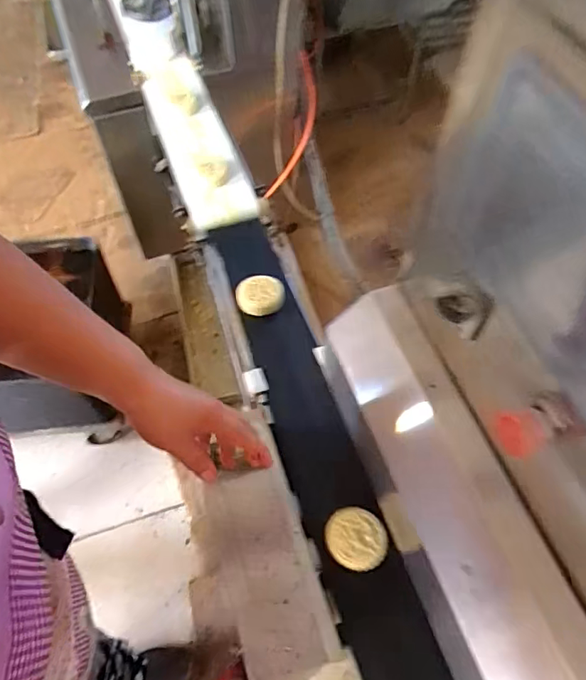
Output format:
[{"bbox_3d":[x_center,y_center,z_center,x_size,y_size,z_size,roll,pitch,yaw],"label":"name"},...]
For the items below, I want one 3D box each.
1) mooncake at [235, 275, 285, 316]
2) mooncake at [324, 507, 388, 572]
[{"bbox_3d":[-0.054,-0.074,0.850,0.078,0.022,0.067,3,58,2],"label":"mooncake"},{"bbox_3d":[0.079,0.249,0.644,0.074,0.018,0.071,-2,58,-1],"label":"mooncake"}]

